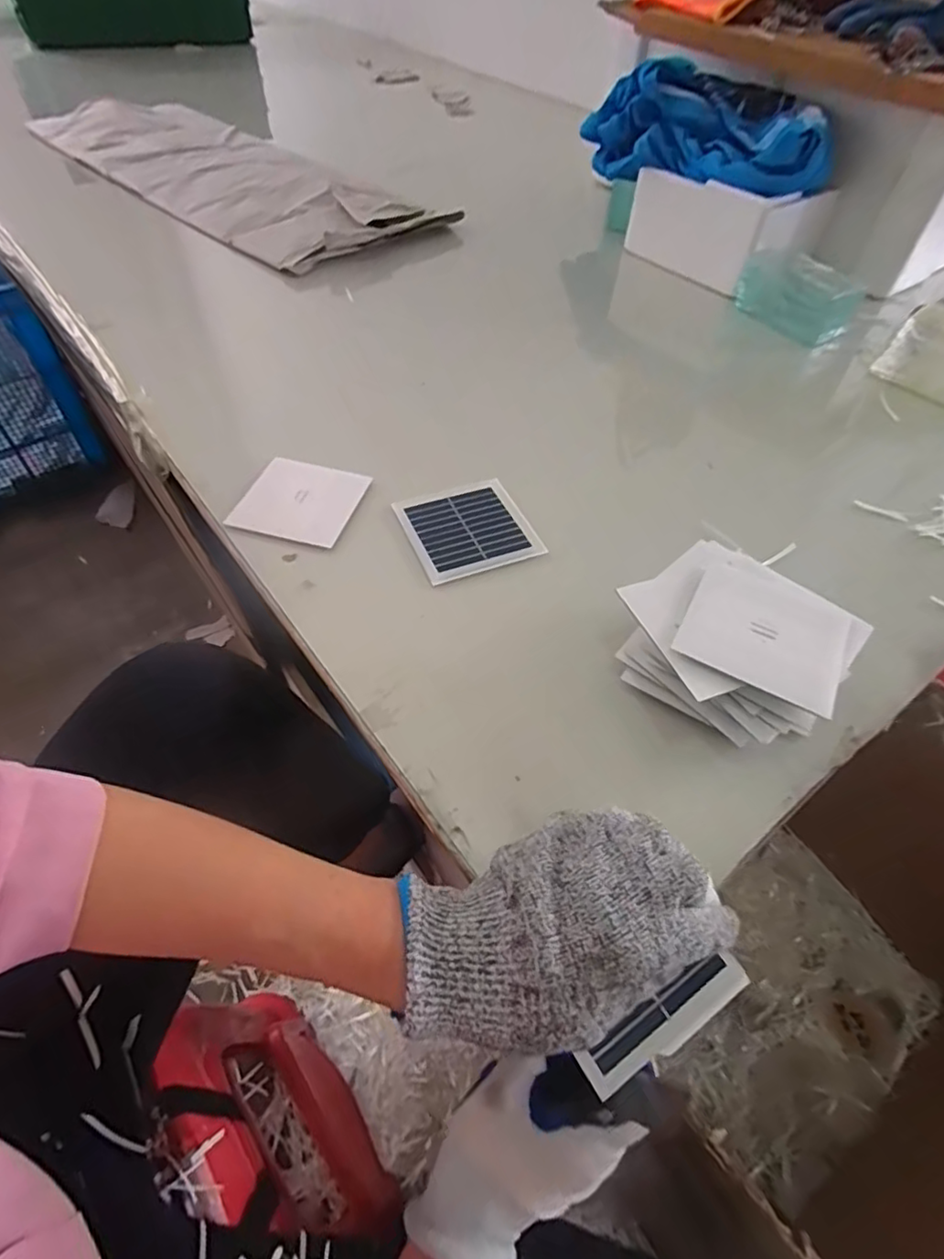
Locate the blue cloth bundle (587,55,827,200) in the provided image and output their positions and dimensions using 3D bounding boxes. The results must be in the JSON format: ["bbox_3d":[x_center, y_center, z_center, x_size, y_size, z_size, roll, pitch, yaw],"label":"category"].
[{"bbox_3d":[0.285,-0.629,0.757,0.128,0.106,0.341,-37,62,-28],"label":"blue cloth bundle"}]

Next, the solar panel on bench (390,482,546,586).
[{"bbox_3d":[-0.003,-0.078,0.466,0.095,0.007,0.090,-18,55,-17],"label":"solar panel on bench"}]

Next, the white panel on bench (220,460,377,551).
[{"bbox_3d":[-0.136,-0.104,0.475,0.086,0.004,0.082,15,52,8],"label":"white panel on bench"}]

